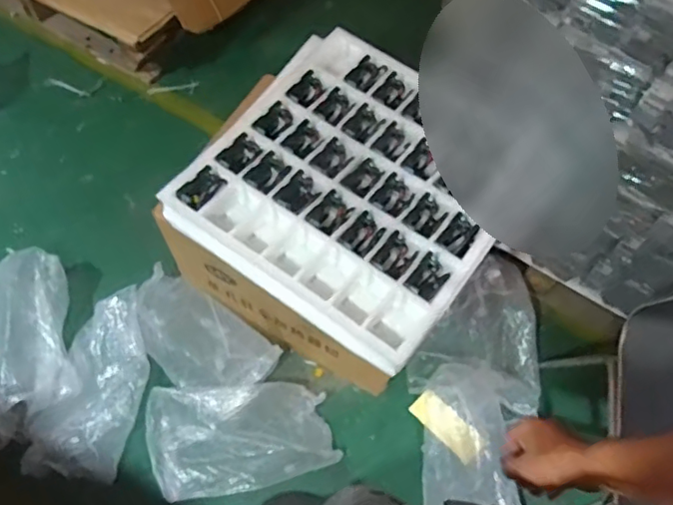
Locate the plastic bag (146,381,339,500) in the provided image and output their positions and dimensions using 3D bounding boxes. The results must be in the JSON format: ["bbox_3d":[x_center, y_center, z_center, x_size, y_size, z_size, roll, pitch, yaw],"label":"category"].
[{"bbox_3d":[-0.223,0.419,1.309,0.416,0.072,0.229,-7,64,-5],"label":"plastic bag"}]

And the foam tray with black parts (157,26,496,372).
[{"bbox_3d":[0.029,-0.140,1.052,0.518,0.068,0.532,34,67,14],"label":"foam tray with black parts"}]

